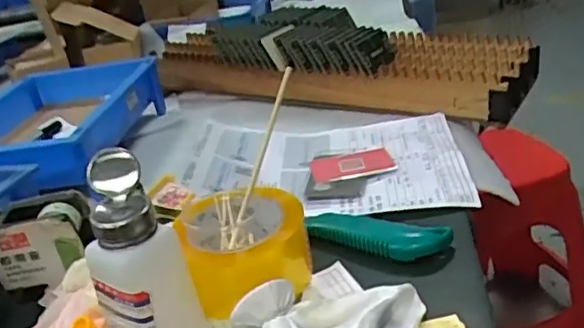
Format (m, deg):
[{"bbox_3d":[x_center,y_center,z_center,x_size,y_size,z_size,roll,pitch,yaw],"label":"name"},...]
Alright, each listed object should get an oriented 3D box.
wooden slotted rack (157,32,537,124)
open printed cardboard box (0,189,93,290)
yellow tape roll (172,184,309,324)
[{"bbox_3d":[0.049,-0.135,0.844,0.530,0.072,0.197,0,27,20],"label":"wooden slotted rack"},{"bbox_3d":[-0.214,0.064,0.528,0.084,0.056,0.056,-13,25,-6],"label":"open printed cardboard box"},{"bbox_3d":[-0.036,0.069,0.496,0.097,0.075,0.089,-15,25,-10],"label":"yellow tape roll"}]

